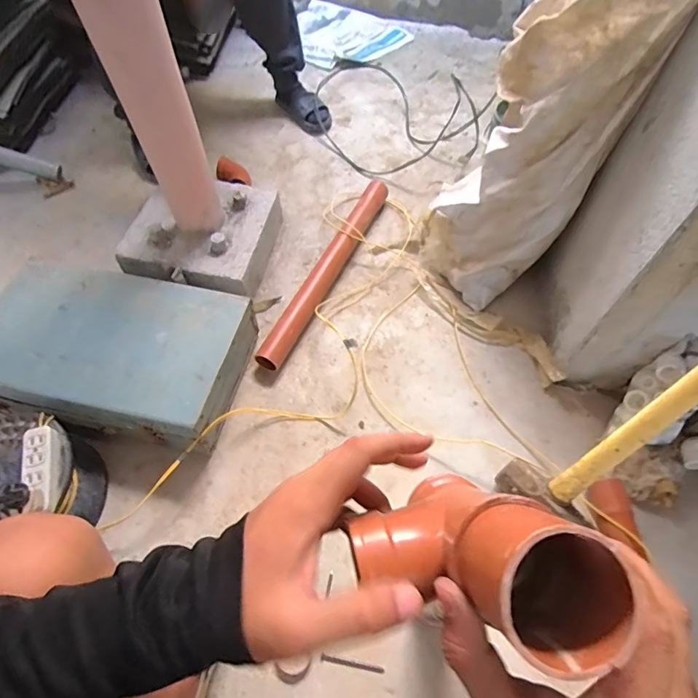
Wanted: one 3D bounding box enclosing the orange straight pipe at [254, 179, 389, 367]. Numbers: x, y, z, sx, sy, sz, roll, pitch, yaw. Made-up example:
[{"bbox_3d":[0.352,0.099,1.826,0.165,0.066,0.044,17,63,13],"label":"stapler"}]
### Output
[{"bbox_3d":[-0.045,-0.206,1.108,0.062,0.048,0.620,22,61,12],"label":"orange straight pipe"}]

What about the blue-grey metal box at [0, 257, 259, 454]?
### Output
[{"bbox_3d":[-0.476,0.007,0.920,0.501,0.121,0.313,11,58,5],"label":"blue-grey metal box"}]

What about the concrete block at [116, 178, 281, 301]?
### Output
[{"bbox_3d":[-0.357,-0.262,1.100,0.323,0.119,0.321,6,58,2],"label":"concrete block"}]

